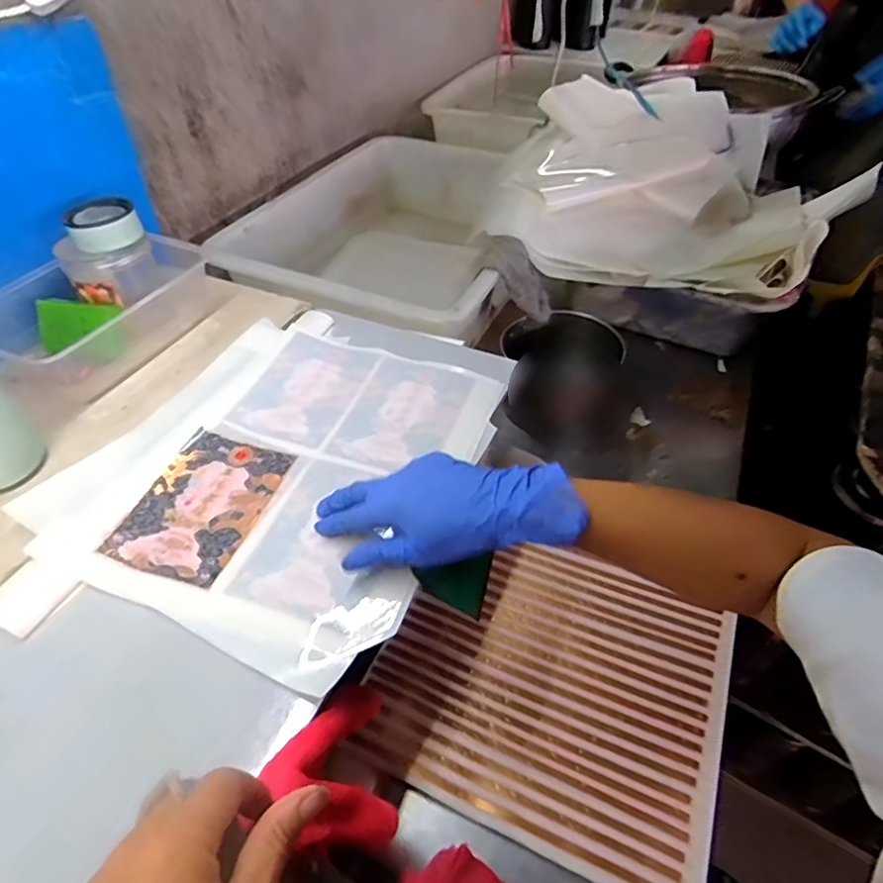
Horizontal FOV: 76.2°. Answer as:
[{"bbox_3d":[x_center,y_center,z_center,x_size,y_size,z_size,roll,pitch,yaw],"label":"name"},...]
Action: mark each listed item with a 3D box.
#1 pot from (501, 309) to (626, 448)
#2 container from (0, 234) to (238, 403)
[{"bbox_3d":[0.144,-0.084,0.691,0.127,0.091,0.130,1,48,-1],"label":"pot"},{"bbox_3d":[-0.336,-0.141,0.560,0.127,0.071,0.218,20,50,16],"label":"container"}]

